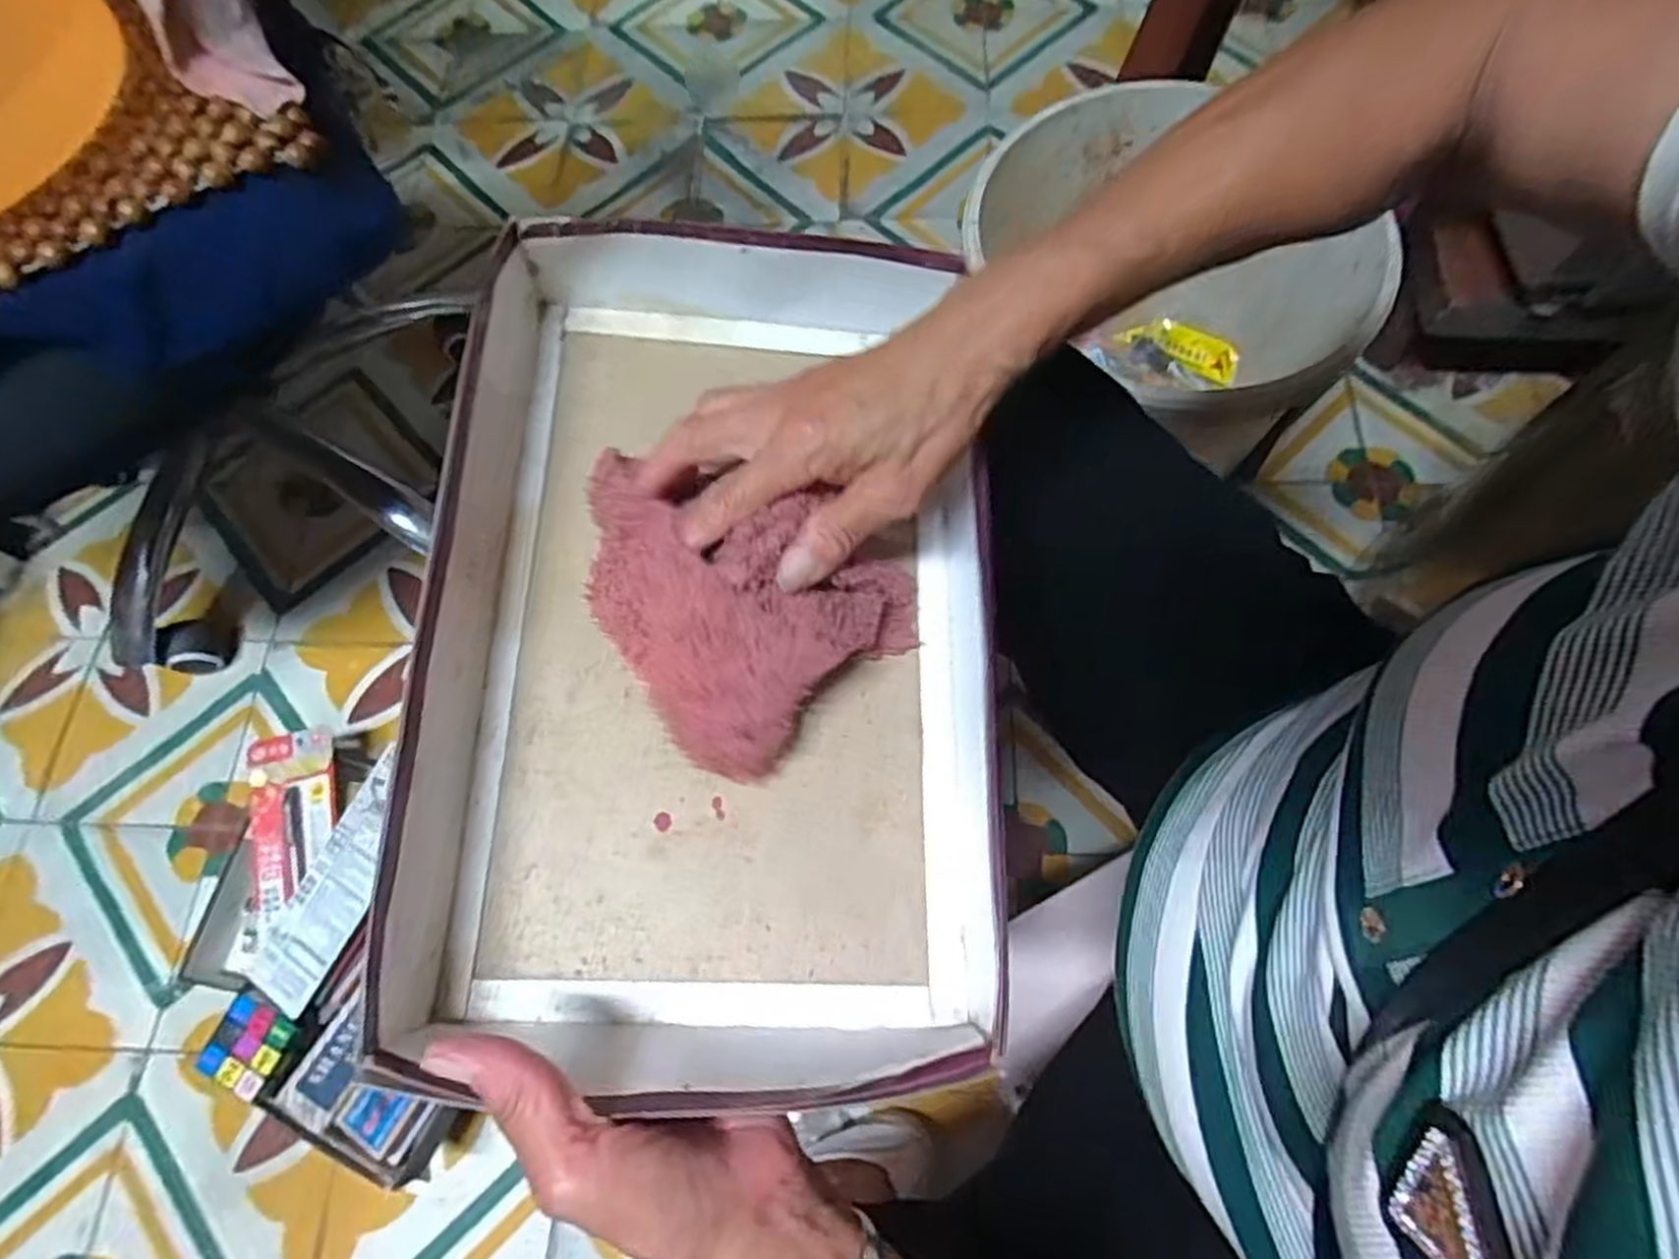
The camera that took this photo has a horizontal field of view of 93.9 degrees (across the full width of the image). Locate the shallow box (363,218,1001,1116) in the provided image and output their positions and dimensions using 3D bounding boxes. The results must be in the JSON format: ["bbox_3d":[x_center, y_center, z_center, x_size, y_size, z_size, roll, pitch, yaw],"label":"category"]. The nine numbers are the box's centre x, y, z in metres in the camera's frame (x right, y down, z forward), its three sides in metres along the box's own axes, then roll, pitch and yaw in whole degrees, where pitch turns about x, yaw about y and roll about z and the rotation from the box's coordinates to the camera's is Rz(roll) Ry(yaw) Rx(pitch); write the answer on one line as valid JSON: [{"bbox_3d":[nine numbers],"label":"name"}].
[{"bbox_3d":[-0.051,-0.008,0.335,0.242,0.069,0.352,3,69,4],"label":"shallow box"}]

